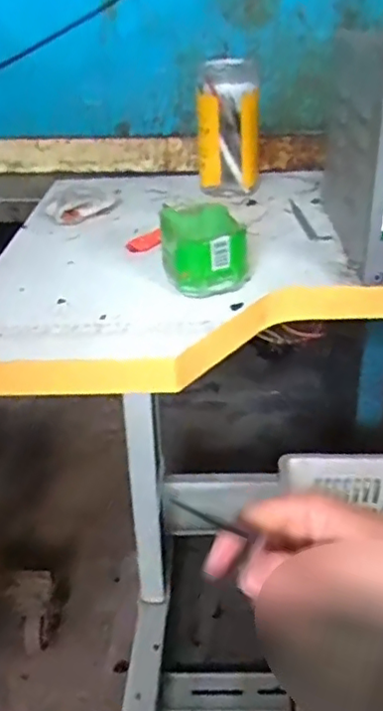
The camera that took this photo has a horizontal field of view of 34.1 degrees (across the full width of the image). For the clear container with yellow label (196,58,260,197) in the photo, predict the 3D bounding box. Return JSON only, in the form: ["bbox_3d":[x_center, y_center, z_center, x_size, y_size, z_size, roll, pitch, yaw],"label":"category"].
[{"bbox_3d":[0.051,-0.308,0.852,0.083,0.161,0.067,2,30,6],"label":"clear container with yellow label"}]

